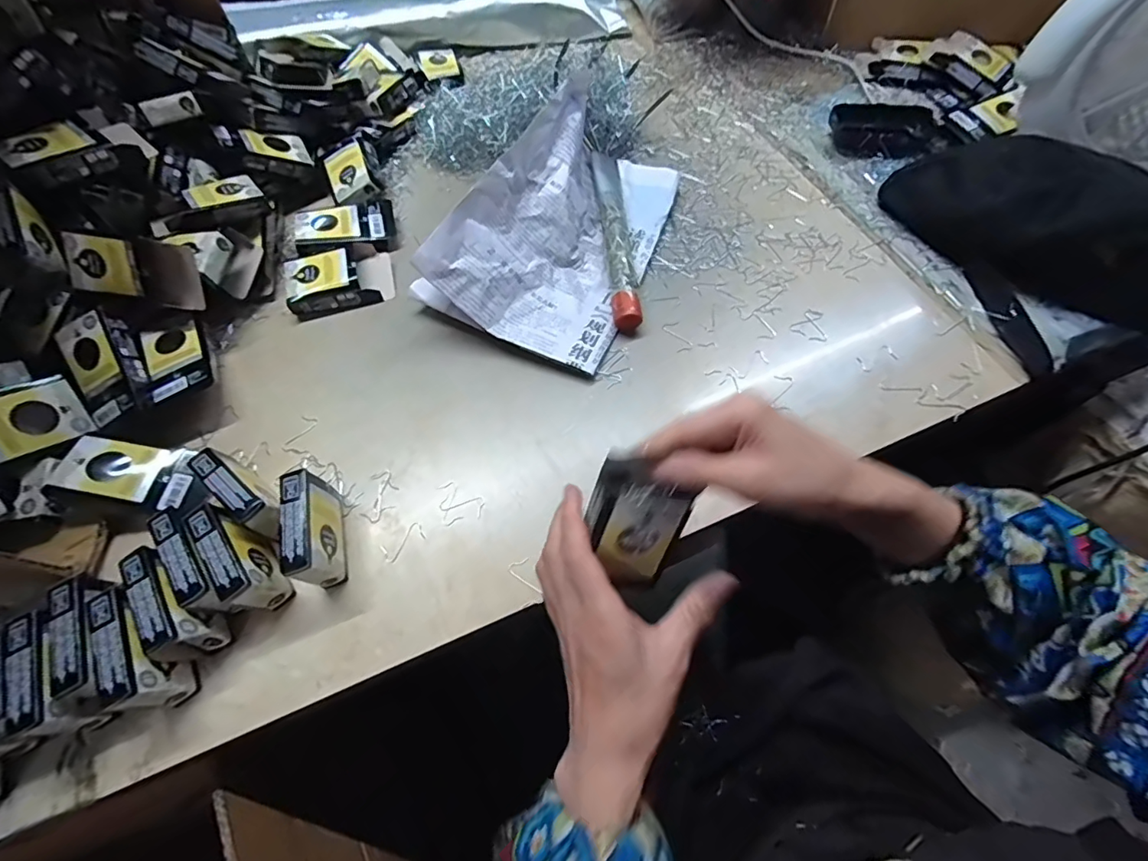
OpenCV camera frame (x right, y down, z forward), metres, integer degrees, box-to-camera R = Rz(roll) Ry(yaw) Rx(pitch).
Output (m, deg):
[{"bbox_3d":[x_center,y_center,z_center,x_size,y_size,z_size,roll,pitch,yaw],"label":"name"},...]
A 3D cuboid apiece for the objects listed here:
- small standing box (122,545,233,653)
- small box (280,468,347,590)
[{"bbox_3d":[-0.274,0.118,0.341,0.026,0.050,0.072,-34,67,-14],"label":"small standing box"},{"bbox_3d":[-0.188,0.071,0.362,0.023,0.054,0.076,-15,64,-5],"label":"small box"}]

